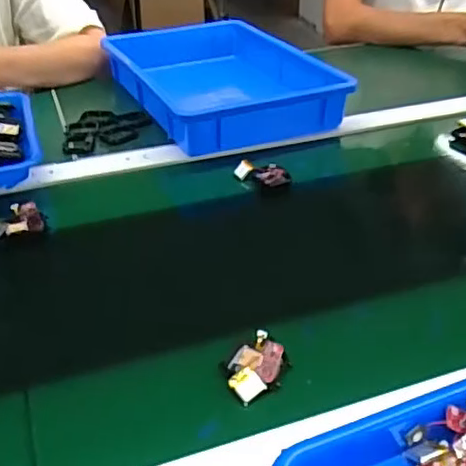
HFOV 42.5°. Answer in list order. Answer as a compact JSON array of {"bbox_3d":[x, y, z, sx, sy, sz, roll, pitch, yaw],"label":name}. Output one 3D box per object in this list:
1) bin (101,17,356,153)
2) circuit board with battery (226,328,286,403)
[{"bbox_3d":[-0.022,-0.227,0.861,0.243,0.051,0.346,-17,39,-21],"label":"bin"},{"bbox_3d":[0.017,0.098,0.442,0.041,0.023,0.047,-1,36,-1],"label":"circuit board with battery"}]

